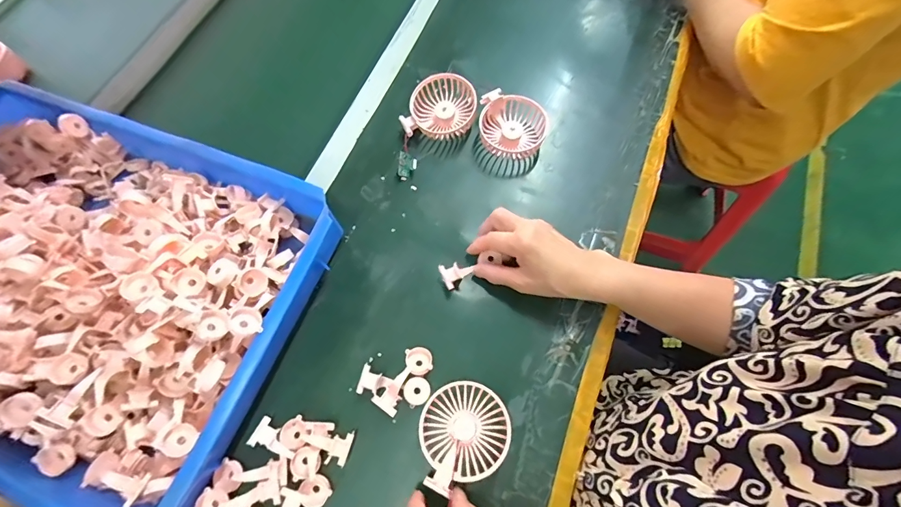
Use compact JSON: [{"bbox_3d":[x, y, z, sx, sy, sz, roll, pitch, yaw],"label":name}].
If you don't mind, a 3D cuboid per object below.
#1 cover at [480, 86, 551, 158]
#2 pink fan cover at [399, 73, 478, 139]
[{"bbox_3d":[0.080,-0.168,0.530,0.101,0.042,0.092,9,69,6],"label":"cover"},{"bbox_3d":[-0.013,-0.197,0.537,0.093,0.045,0.088,9,69,6],"label":"pink fan cover"}]

